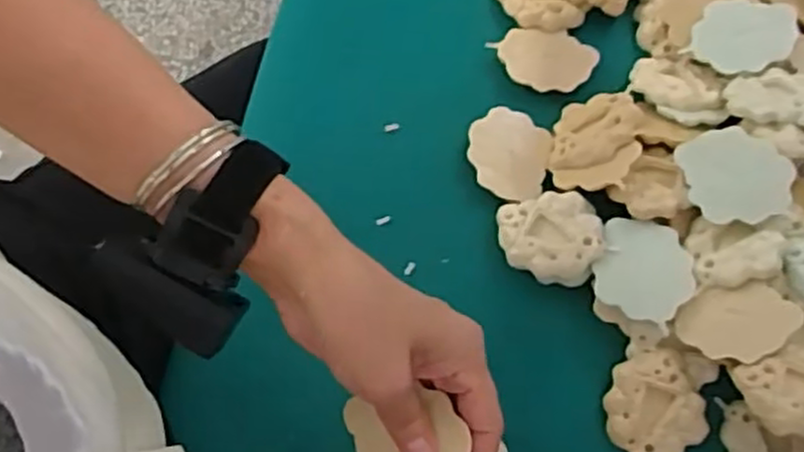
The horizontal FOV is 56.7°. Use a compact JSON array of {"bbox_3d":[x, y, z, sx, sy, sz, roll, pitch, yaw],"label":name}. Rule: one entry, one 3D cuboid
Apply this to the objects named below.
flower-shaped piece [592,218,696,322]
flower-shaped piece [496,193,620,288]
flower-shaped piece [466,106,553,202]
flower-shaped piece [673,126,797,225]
[{"bbox_3d":[0.149,0.027,0.459,0.057,0.006,0.062,-6,60,11],"label":"flower-shaped piece"},{"bbox_3d":[0.095,0.008,0.471,0.061,0.015,0.059,-23,67,3],"label":"flower-shaped piece"},{"bbox_3d":[0.071,-0.049,0.499,0.054,0.004,0.063,15,70,5],"label":"flower-shaped piece"},{"bbox_3d":[0.201,-0.032,0.449,0.055,0.008,0.064,-29,61,13],"label":"flower-shaped piece"}]

